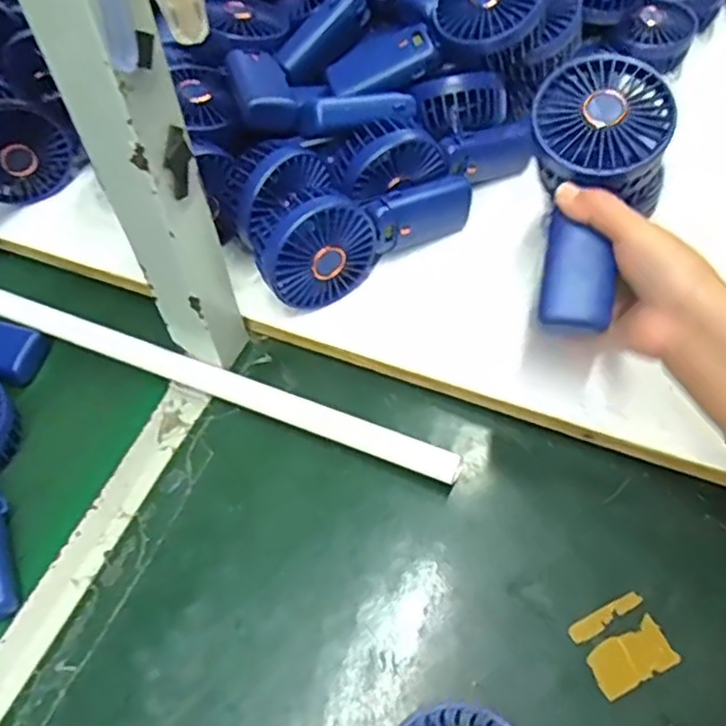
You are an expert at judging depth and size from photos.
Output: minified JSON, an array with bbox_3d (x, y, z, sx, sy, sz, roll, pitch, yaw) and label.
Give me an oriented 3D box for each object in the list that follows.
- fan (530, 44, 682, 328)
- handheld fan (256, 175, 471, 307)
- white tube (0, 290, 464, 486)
[{"bbox_3d":[0.145,-0.109,0.429,0.086,0.040,0.182,12,81,8],"label":"fan"},{"bbox_3d":[0.007,-0.105,0.512,0.184,0.078,0.046,-26,59,-14],"label":"handheld fan"},{"bbox_3d":[-0.265,-0.040,0.540,0.717,0.015,0.025,19,61,12],"label":"white tube"}]

